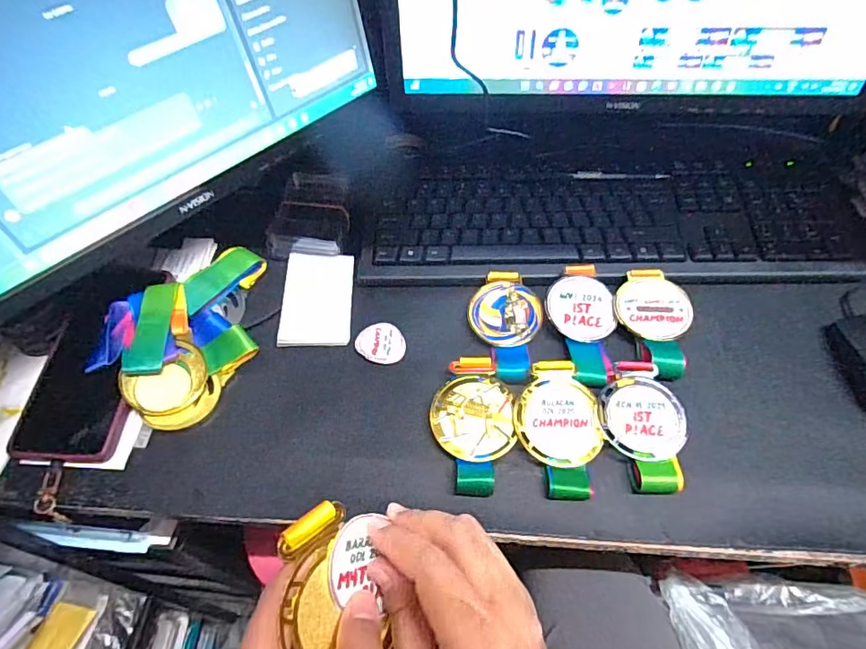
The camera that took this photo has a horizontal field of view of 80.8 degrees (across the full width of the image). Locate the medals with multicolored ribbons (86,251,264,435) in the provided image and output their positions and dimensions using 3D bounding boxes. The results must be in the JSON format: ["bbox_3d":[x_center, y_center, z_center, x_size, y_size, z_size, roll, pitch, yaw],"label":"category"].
[{"bbox_3d":[-0.201,-0.003,0.428,0.108,0.030,0.160,24,62,17],"label":"medals with multicolored ribbons"}]

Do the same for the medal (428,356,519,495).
[{"bbox_3d":[0.030,0.074,0.376,0.059,0.018,0.101,-2,58,1],"label":"medal"}]

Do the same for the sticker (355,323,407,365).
[{"bbox_3d":[-0.044,0.015,0.432,0.042,0.004,0.040,-1,58,2],"label":"sticker"}]

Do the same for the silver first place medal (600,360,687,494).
[{"bbox_3d":[0.151,0.072,0.368,0.054,0.015,0.095,2,58,4],"label":"silver first place medal"}]

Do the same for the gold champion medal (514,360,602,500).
[{"bbox_3d":[0.091,0.076,0.371,0.059,0.016,0.099,1,58,3],"label":"gold champion medal"}]

